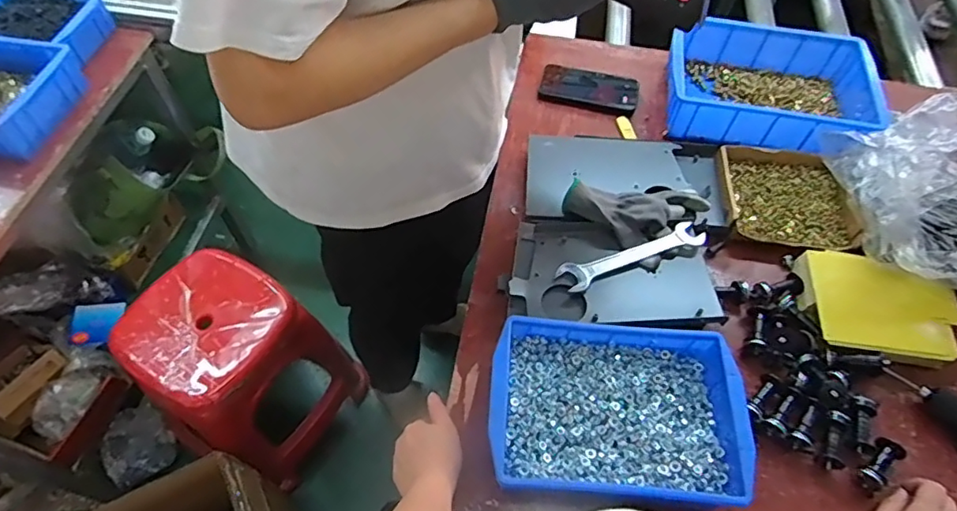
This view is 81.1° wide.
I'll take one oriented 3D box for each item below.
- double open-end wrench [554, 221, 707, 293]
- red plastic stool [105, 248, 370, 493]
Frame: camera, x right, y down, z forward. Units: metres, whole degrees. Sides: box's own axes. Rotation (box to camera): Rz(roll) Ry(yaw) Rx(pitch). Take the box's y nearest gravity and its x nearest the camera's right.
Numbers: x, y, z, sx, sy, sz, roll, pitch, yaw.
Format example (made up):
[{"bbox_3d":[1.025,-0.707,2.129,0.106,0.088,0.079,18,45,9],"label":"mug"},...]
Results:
[{"bbox_3d":[0.195,0.000,0.698,0.198,0.014,0.038,-18,60,-12],"label":"double open-end wrench"},{"bbox_3d":[-0.488,0.238,1.197,0.336,0.398,0.294,29,62,16],"label":"red plastic stool"}]

